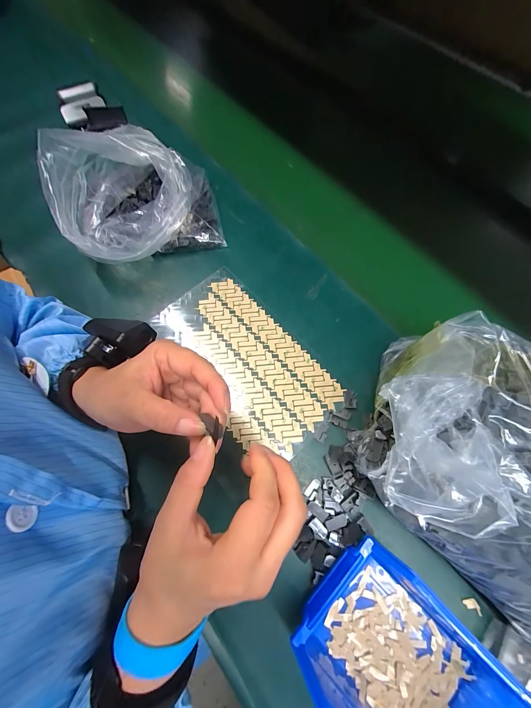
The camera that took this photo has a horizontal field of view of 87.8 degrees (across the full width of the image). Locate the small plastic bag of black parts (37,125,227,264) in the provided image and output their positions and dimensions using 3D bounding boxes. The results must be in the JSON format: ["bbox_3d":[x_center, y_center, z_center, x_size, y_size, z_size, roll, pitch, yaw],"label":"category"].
[{"bbox_3d":[-0.174,-0.212,0.378,0.204,0.109,0.170,-14,69,-4],"label":"small plastic bag of black parts"}]

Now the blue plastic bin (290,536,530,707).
[{"bbox_3d":[0.108,0.249,0.210,0.158,0.064,0.112,43,75,16],"label":"blue plastic bin"}]

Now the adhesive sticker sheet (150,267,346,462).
[{"bbox_3d":[-0.028,0.004,0.345,0.129,0.004,0.246,-39,74,-11],"label":"adhesive sticker sheet"}]

